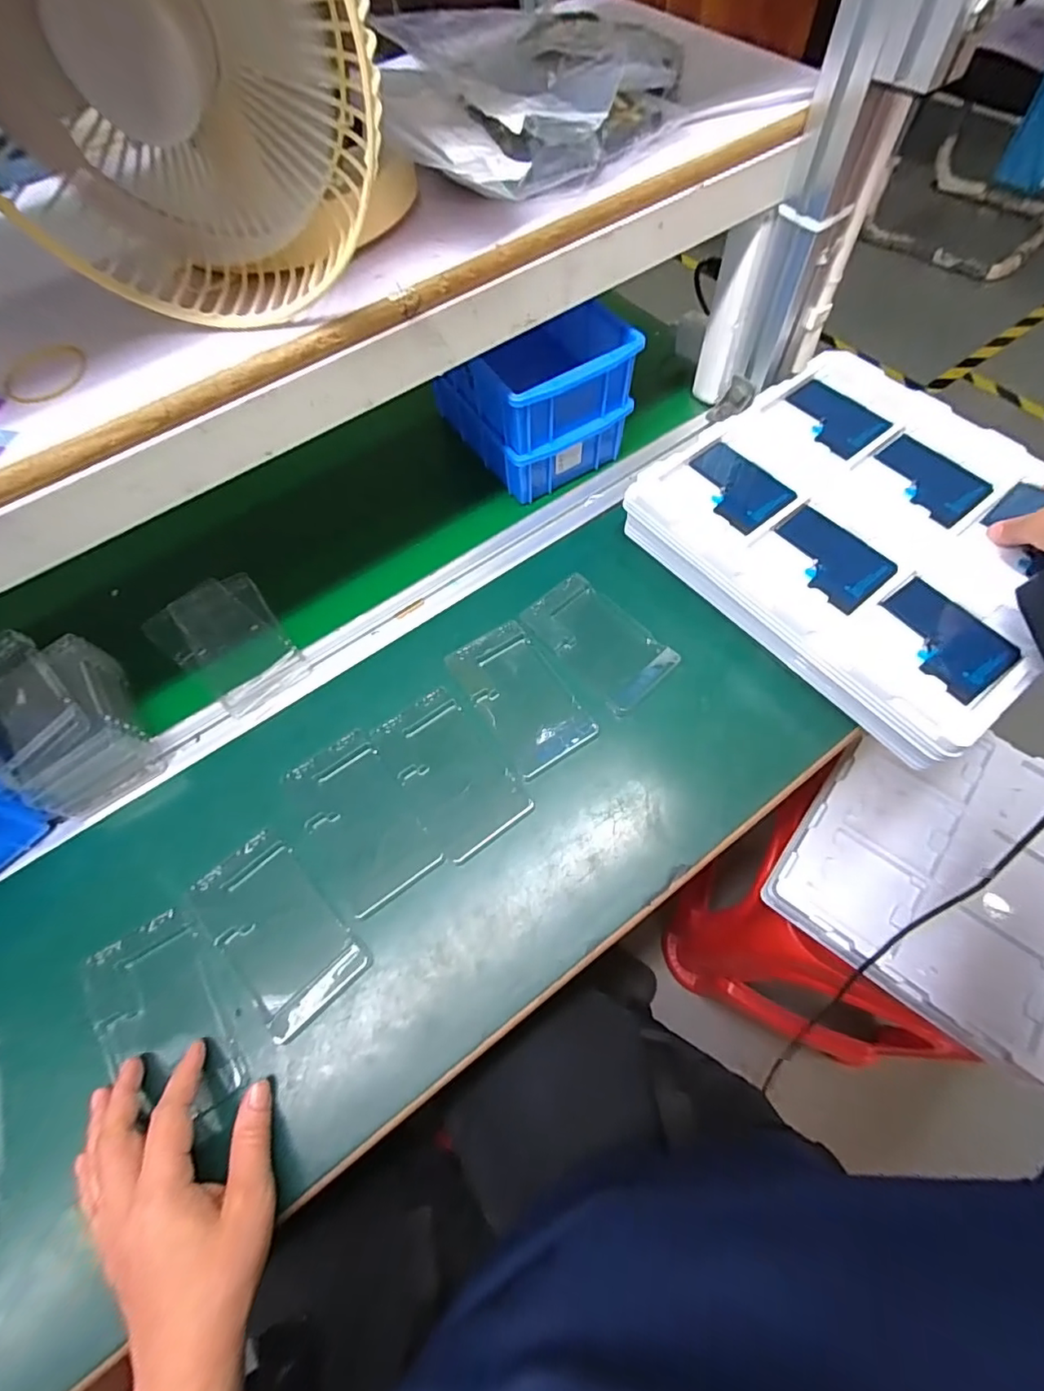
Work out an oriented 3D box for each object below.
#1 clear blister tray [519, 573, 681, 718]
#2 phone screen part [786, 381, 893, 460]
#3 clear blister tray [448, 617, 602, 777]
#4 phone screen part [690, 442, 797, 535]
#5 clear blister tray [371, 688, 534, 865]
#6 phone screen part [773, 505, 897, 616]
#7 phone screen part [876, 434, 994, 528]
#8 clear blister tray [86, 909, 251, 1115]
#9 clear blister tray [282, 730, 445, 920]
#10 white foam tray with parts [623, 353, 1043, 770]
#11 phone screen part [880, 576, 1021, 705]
[{"bbox_3d":[0.064,-0.048,0.470,0.073,0.007,0.127,-41,68,-16],"label":"clear blister tray"},{"bbox_3d":[0.289,-0.259,0.510,0.066,0.008,0.092,-33,66,-13],"label":"phone screen part"},{"bbox_3d":[-0.003,-0.001,0.451,0.073,0.008,0.127,-32,66,-12],"label":"clear blister tray"},{"bbox_3d":[0.184,-0.182,0.476,0.067,0.005,0.087,-38,67,-15],"label":"phone screen part"},{"bbox_3d":[-0.058,0.058,0.424,0.075,0.010,0.127,-35,67,-14],"label":"clear blister tray"},{"bbox_3d":[0.247,-0.112,0.442,0.071,0.004,0.092,-37,67,-14],"label":"phone screen part"},{"bbox_3d":[0.350,-0.187,0.473,0.068,0.008,0.090,-35,67,-14],"label":"phone screen part"},{"bbox_3d":[-0.231,0.210,0.352,0.075,0.018,0.119,-32,66,-12],"label":"clear blister tray"},{"bbox_3d":[-0.124,0.094,0.409,0.077,0.012,0.124,-33,66,-13],"label":"clear blister tray"},{"bbox_3d":[0.293,-0.136,0.471,0.288,0.058,0.318,-35,67,-14],"label":"white foam tray with parts"},{"bbox_3d":[0.311,-0.044,0.405,0.066,0.005,0.089,-35,67,-14],"label":"phone screen part"}]

